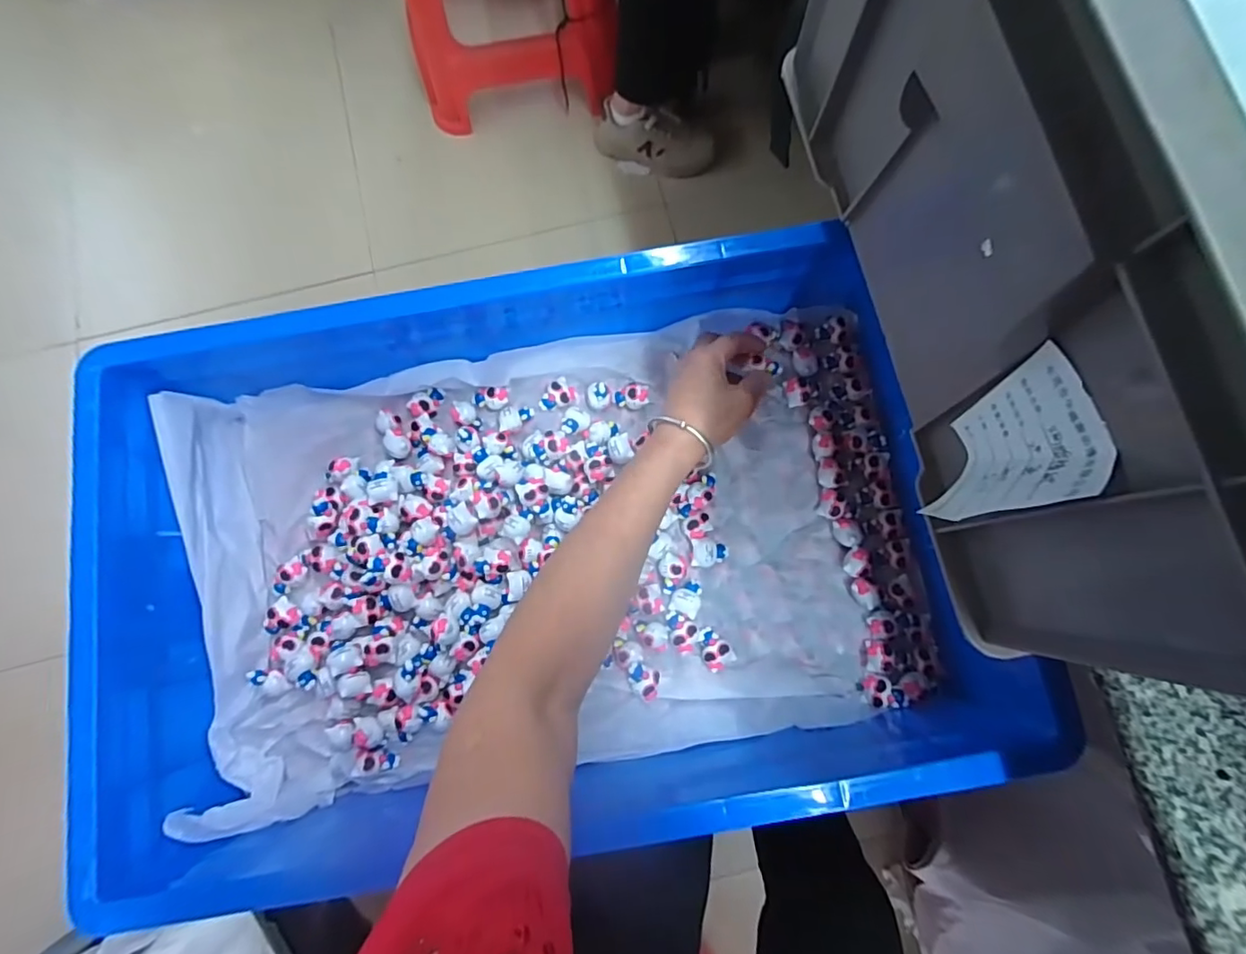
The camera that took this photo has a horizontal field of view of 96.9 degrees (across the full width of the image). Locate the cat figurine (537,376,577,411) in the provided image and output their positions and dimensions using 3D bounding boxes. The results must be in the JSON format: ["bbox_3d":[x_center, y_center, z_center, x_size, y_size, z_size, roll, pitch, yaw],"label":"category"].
[{"bbox_3d":[-0.061,-0.075,0.515,0.035,0.015,0.023,-44,81,-7],"label":"cat figurine"}]

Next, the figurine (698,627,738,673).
[{"bbox_3d":[0.077,0.147,0.472,0.025,0.016,0.037,-37,81,-6],"label":"figurine"}]

